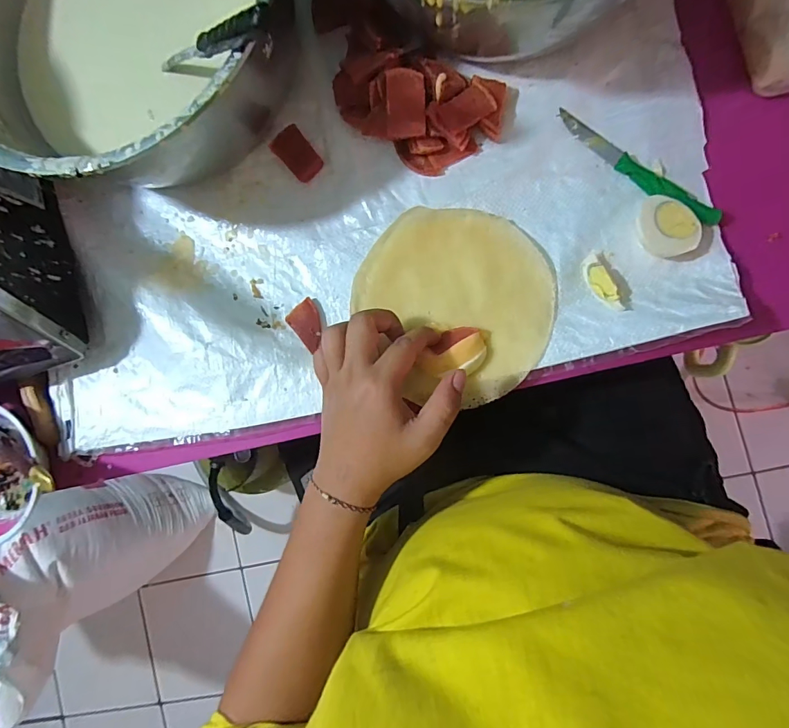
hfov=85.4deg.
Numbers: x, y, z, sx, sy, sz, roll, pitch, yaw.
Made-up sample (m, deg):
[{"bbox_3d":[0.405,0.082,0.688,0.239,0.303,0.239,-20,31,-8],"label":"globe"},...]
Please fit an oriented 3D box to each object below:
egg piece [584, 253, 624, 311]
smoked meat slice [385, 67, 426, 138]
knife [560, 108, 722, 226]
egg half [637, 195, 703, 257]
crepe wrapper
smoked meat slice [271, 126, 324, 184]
[{"bbox_3d":[0.169,-0.065,0.347,0.013,0.015,0.049,-29,85,6],"label":"egg piece"},{"bbox_3d":[0.010,-0.212,0.347,0.031,0.004,0.048,-4,106,-8],"label":"smoked meat slice"},{"bbox_3d":[0.193,-0.158,0.344,0.149,0.008,0.019,39,94,7],"label":"knife"},{"bbox_3d":[0.212,-0.106,0.336,0.050,0.019,0.042,42,94,7],"label":"egg half"},{"bbox_3d":[0.055,-0.054,0.368,0.151,0.012,0.169,-36,84,5],"label":"crepe wrapper"},{"bbox_3d":[-0.087,-0.191,0.388,0.028,0.009,0.045,-43,84,5],"label":"smoked meat slice"}]

